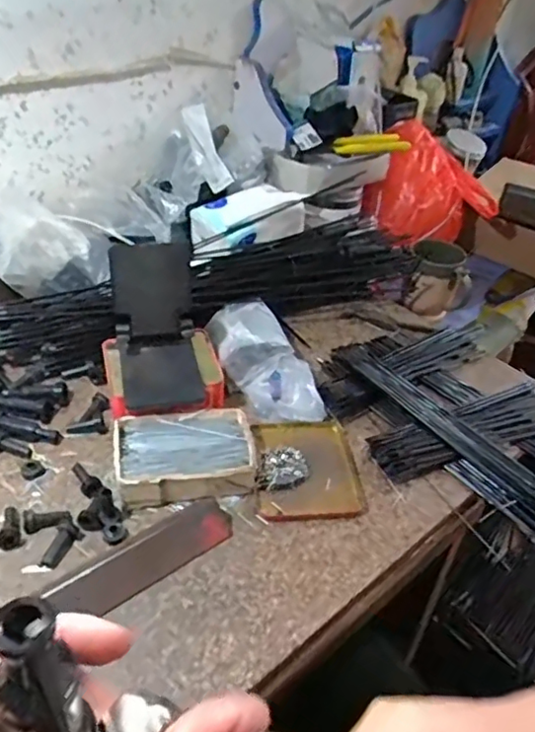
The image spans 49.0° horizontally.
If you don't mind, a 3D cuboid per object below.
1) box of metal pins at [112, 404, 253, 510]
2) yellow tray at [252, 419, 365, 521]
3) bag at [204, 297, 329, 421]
[{"bbox_3d":[-0.080,0.085,0.567,0.124,0.033,0.093,-3,39,-11],"label":"box of metal pins"},{"bbox_3d":[0.038,0.098,0.584,0.099,0.012,0.123,0,38,-7],"label":"yellow tray"},{"bbox_3d":[0.000,-0.007,0.677,0.100,0.047,0.187,-20,60,-28],"label":"bag"}]

